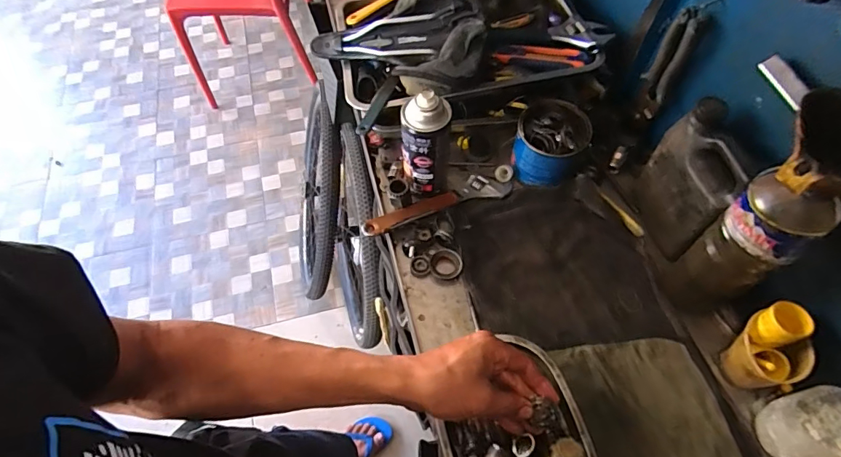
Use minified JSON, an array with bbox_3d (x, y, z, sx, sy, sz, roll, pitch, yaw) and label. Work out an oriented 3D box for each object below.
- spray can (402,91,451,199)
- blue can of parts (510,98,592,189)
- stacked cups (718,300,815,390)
[{"bbox_3d":[0.009,-0.117,0.627,0.063,0.183,0.069,0,60,0],"label":"spray can"},{"bbox_3d":[0.189,-0.124,0.680,0.098,0.092,0.094,0,60,0],"label":"blue can of parts"},{"bbox_3d":[0.385,0.139,0.517,0.060,0.108,0.074,-13,61,-7],"label":"stacked cups"}]

